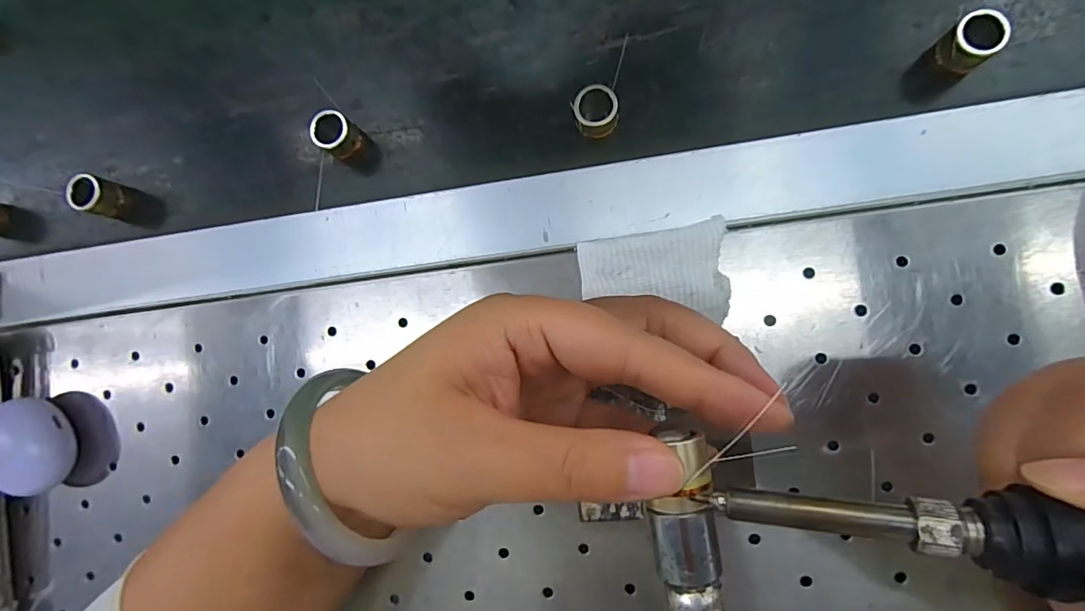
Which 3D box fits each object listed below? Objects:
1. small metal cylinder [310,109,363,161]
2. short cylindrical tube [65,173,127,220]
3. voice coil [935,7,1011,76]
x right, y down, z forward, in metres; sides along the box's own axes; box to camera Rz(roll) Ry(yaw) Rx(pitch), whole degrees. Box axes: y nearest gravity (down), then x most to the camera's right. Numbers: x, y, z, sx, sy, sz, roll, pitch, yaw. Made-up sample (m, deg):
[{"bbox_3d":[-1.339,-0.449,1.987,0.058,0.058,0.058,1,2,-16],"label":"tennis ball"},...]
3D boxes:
[{"bbox_3d":[-0.108,-0.090,0.260,0.020,0.021,0.019,29,90,10],"label":"small metal cylinder"},{"bbox_3d":[-0.252,-0.062,0.278,0.016,0.024,0.020,21,89,10],"label":"short cylindrical tube"},{"bbox_3d":[0.183,-0.112,0.211,0.021,0.020,0.019,-45,81,3],"label":"voice coil"}]

